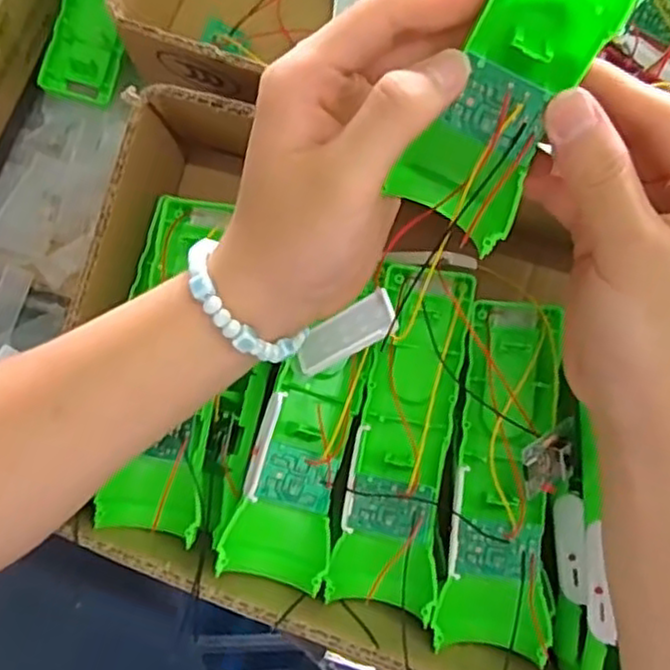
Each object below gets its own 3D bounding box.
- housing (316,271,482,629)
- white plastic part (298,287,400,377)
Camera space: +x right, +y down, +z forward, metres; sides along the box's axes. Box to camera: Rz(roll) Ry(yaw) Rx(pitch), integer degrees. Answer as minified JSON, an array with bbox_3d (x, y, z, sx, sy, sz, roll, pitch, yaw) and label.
[{"bbox_3d":[0.034,0.047,0.322,0.046,0.025,0.156,11,85,1],"label":"housing"},{"bbox_3d":[0.005,0.000,0.316,0.051,0.006,0.020,-33,70,21],"label":"white plastic part"}]

